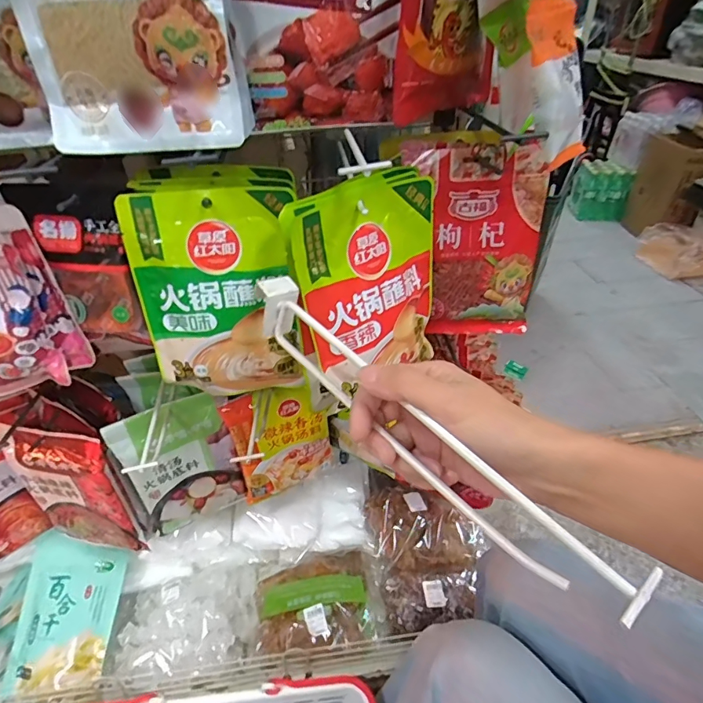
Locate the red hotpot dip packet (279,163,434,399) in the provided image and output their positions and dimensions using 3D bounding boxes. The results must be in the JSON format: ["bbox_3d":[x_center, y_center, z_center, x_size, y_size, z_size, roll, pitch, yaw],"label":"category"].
[{"bbox_3d":[0.021,-0.069,0.444,0.174,0.195,0.025,-19,23,-35],"label":"red hotpot dip packet"}]

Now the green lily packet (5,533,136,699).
[{"bbox_3d":[-0.434,0.391,0.713,0.148,0.031,0.210,-3,63,-10],"label":"green lily packet"}]

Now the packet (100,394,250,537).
[{"bbox_3d":[-0.237,0.168,0.657,0.138,0.233,0.034,-23,42,-24],"label":"packet"}]

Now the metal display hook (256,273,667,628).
[{"bbox_3d":[0.031,0.039,0.286,0.027,0.050,0.291,-30,53,-30],"label":"metal display hook"}]

